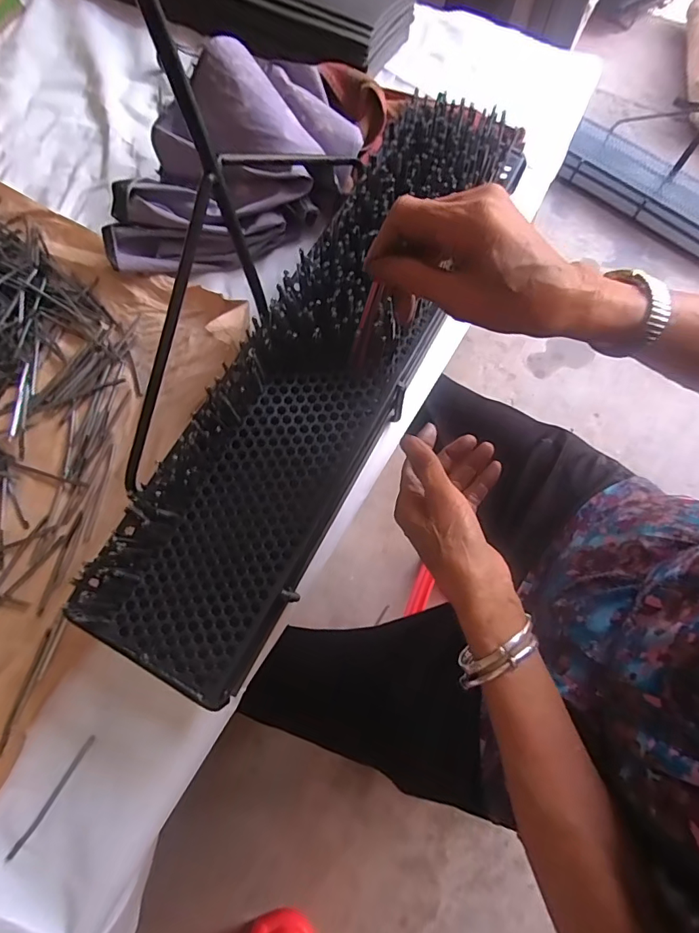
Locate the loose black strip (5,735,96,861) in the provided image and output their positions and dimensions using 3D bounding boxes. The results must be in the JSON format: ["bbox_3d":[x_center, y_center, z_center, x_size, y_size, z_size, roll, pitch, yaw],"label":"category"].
[{"bbox_3d":[-0.249,0.276,0.382,0.006,0.006,0.100,29,74,10],"label":"loose black strip"}]

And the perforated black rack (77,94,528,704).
[{"bbox_3d":[-0.016,-0.093,0.397,0.143,0.048,0.561,31,82,0],"label":"perforated black rack"}]

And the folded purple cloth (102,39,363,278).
[{"bbox_3d":[-0.142,-0.344,0.523,0.319,0.112,0.171,-28,73,-8],"label":"folded purple cloth"}]

